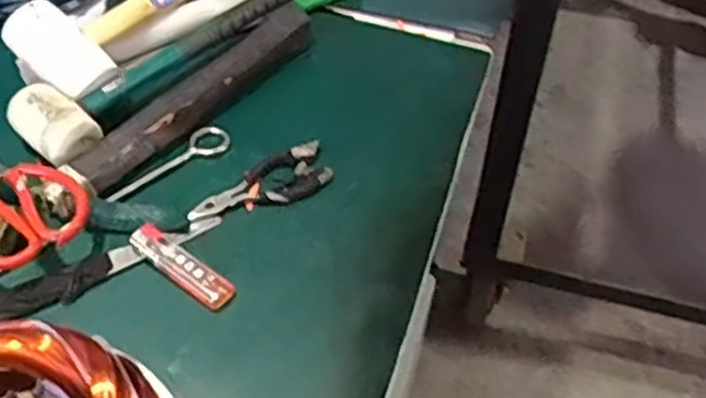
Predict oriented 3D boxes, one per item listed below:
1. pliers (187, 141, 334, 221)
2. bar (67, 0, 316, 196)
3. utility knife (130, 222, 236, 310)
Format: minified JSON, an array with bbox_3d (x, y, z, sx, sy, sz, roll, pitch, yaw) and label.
[{"bbox_3d":[-0.071,-0.010,0.595,0.118,0.009,0.050,-26,54,-23],"label":"pliers"},{"bbox_3d":[-0.127,-0.094,0.645,0.044,0.026,0.257,32,55,24],"label":"bar"},{"bbox_3d":[-0.124,0.047,0.539,0.090,0.014,0.024,32,55,24],"label":"utility knife"}]

